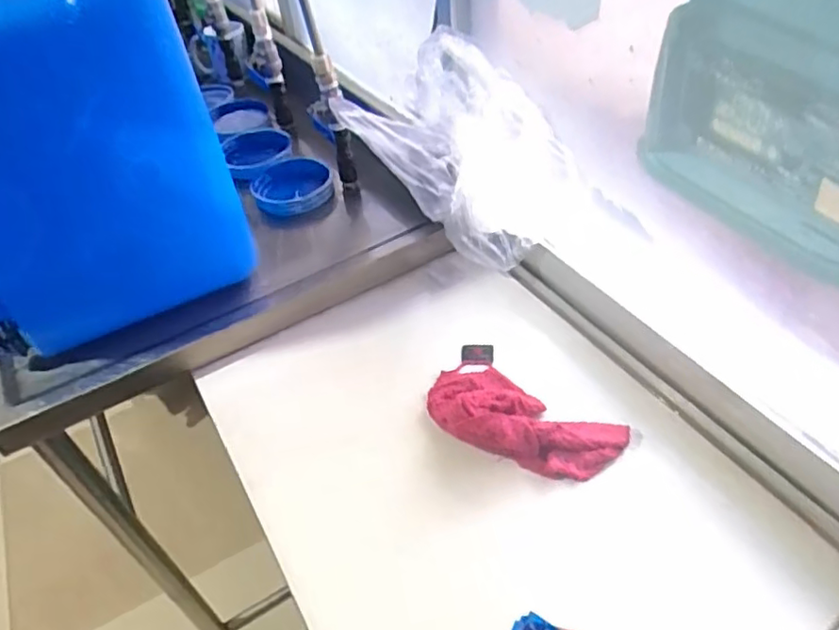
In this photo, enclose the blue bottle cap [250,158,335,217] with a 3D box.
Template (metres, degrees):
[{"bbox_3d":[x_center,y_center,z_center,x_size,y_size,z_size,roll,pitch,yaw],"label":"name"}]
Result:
[{"bbox_3d":[-0.194,-0.194,0.948,0.118,0.038,0.118,-3,44,3],"label":"blue bottle cap"}]

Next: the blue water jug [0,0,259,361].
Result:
[{"bbox_3d":[-0.398,-0.178,0.665,0.325,0.428,0.148,-25,47,-19],"label":"blue water jug"}]

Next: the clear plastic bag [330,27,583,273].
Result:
[{"bbox_3d":[0.062,-0.198,0.751,0.267,0.240,0.128,6,45,13],"label":"clear plastic bag"}]

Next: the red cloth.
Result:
[{"bbox_3d":[0.099,0.096,0.648,0.208,0.052,0.122,32,56,33],"label":"red cloth"}]

